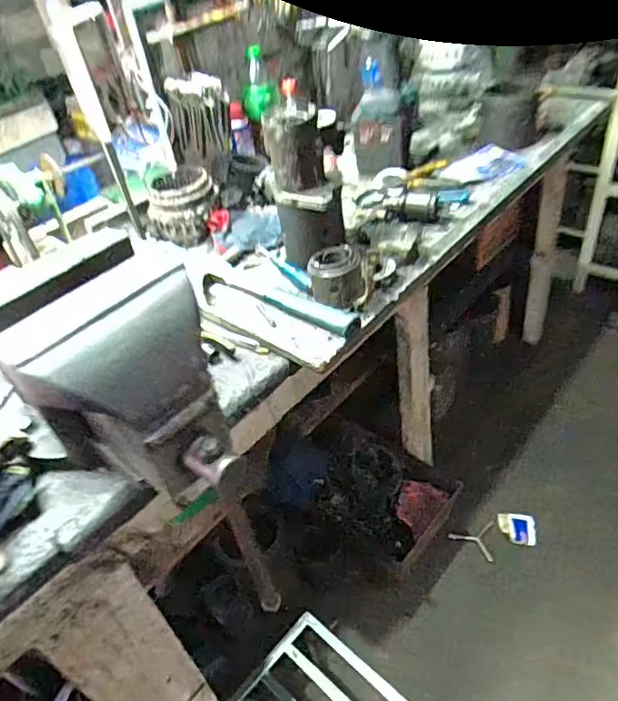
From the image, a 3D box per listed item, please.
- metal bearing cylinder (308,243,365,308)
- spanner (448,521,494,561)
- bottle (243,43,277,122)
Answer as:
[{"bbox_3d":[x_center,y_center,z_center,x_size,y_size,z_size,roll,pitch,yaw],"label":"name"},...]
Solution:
[{"bbox_3d":[0.045,-0.115,0.855,0.080,0.073,0.093,-3,41,9],"label":"metal bearing cylinder"},{"bbox_3d":[0.436,0.502,1.450,0.116,0.021,0.108,6,43,14],"label":"spanner"},{"bbox_3d":[-0.105,-0.576,1.167,0.058,0.141,0.050,2,19,10],"label":"bottle"}]

